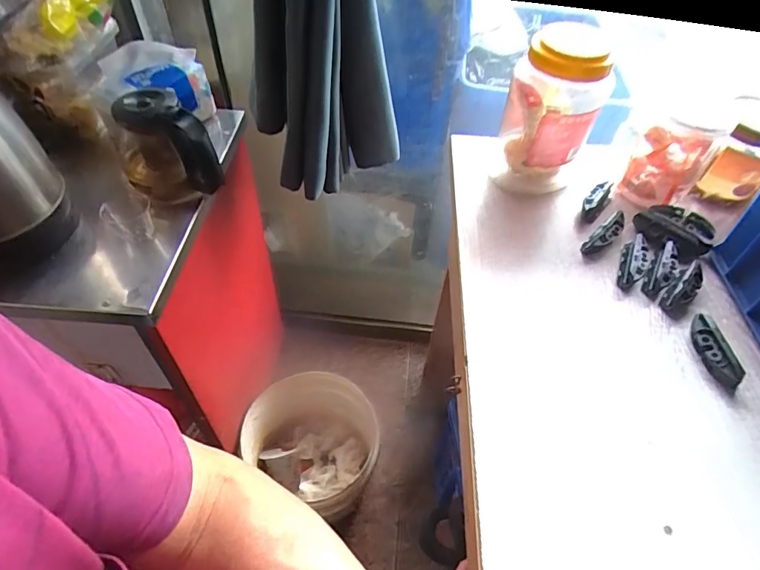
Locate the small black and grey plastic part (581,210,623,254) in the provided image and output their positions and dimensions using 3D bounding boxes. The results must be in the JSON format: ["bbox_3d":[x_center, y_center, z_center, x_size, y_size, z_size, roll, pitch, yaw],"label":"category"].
[{"bbox_3d":[0.247,-0.055,0.511,0.066,0.011,0.019,-41,60,-7],"label":"small black and grey plastic part"}]

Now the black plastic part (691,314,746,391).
[{"bbox_3d":[0.300,0.058,0.423,0.015,0.026,0.064,-4,50,-6],"label":"black plastic part"}]

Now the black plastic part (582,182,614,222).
[{"bbox_3d":[0.254,-0.099,0.546,0.019,0.023,0.055,34,57,24],"label":"black plastic part"}]

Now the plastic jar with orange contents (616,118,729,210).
[{"bbox_3d":[0.332,-0.141,0.542,0.061,0.093,0.063,1,50,-2],"label":"plastic jar with orange contents"}]

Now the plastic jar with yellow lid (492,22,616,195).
[{"bbox_3d":[0.191,-0.193,0.529,0.099,0.156,0.101,14,51,9],"label":"plastic jar with yellow lid"}]

